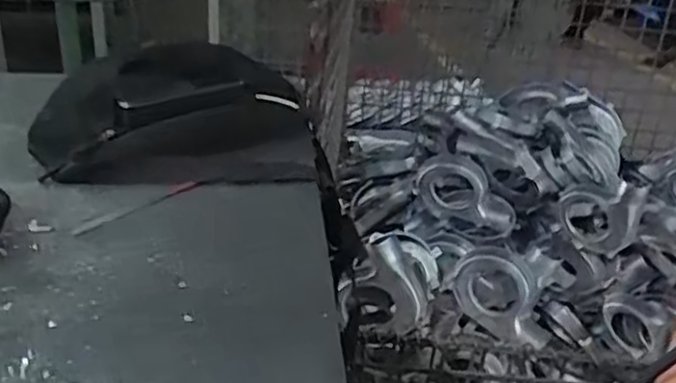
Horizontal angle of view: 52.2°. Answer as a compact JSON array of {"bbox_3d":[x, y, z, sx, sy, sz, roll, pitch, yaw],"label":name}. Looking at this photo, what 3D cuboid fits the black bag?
[{"bbox_3d":[-0.154,-0.080,0.673,0.263,0.076,0.191,-1,26,-12],"label":"black bag"}]

